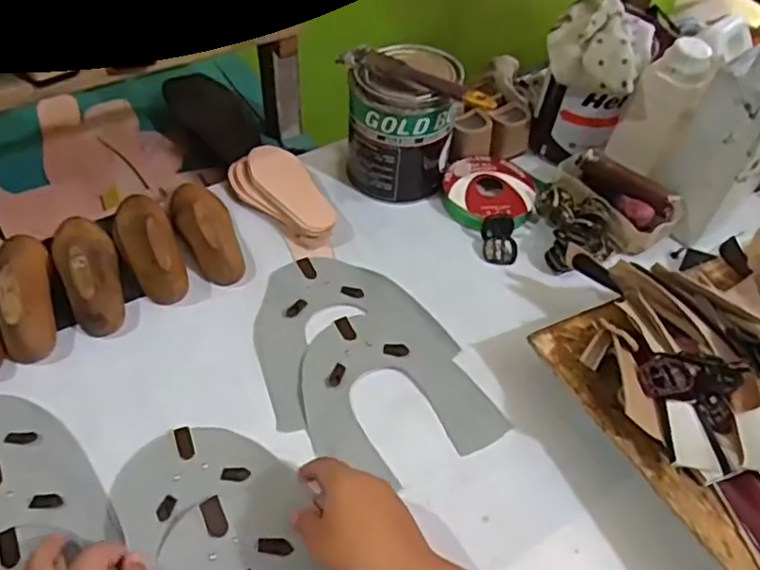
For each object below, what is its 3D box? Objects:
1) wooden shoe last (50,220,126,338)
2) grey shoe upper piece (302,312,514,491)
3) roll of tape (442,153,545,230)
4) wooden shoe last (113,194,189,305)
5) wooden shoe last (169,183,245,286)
[{"bbox_3d":[-0.262,-0.019,0.576,0.049,0.058,0.132,-18,54,-18],"label":"wooden shoe last"},{"bbox_3d":[0.004,0.091,0.540,0.139,0.005,0.159,-27,61,-23],"label":"grey shoe upper piece"},{"bbox_3d":[0.115,-0.098,0.688,0.094,0.024,0.099,3,50,-3],"label":"roll of tape"},{"bbox_3d":[-0.216,-0.045,0.599,0.049,0.055,0.136,-20,55,-20],"label":"wooden shoe last"},{"bbox_3d":[-0.169,-0.062,0.617,0.054,0.049,0.132,-16,54,-17],"label":"wooden shoe last"}]

